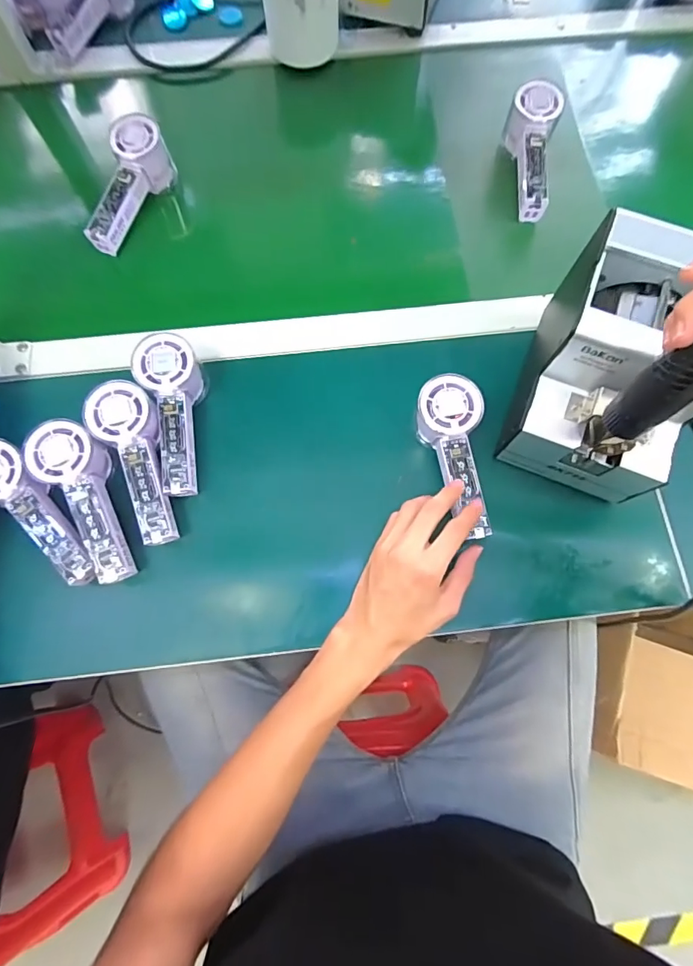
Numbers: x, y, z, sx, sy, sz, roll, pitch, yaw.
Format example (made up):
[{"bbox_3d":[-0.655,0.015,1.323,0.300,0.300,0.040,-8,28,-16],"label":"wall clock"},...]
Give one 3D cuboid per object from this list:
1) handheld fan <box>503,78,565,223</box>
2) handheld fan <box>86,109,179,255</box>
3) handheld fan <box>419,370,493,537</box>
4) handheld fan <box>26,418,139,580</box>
[{"bbox_3d":[0.219,-0.386,0.553,0.052,0.049,0.154,1,87,0],"label":"handheld fan"},{"bbox_3d":[-0.252,-0.333,0.534,0.041,0.067,0.146,21,87,6],"label":"handheld fan"},{"bbox_3d":[0.101,-0.025,0.429,0.057,0.037,0.145,-11,89,-3],"label":"handheld fan"},{"bbox_3d":[-0.228,0.016,0.414,0.055,0.030,0.148,-24,90,-7],"label":"handheld fan"}]

